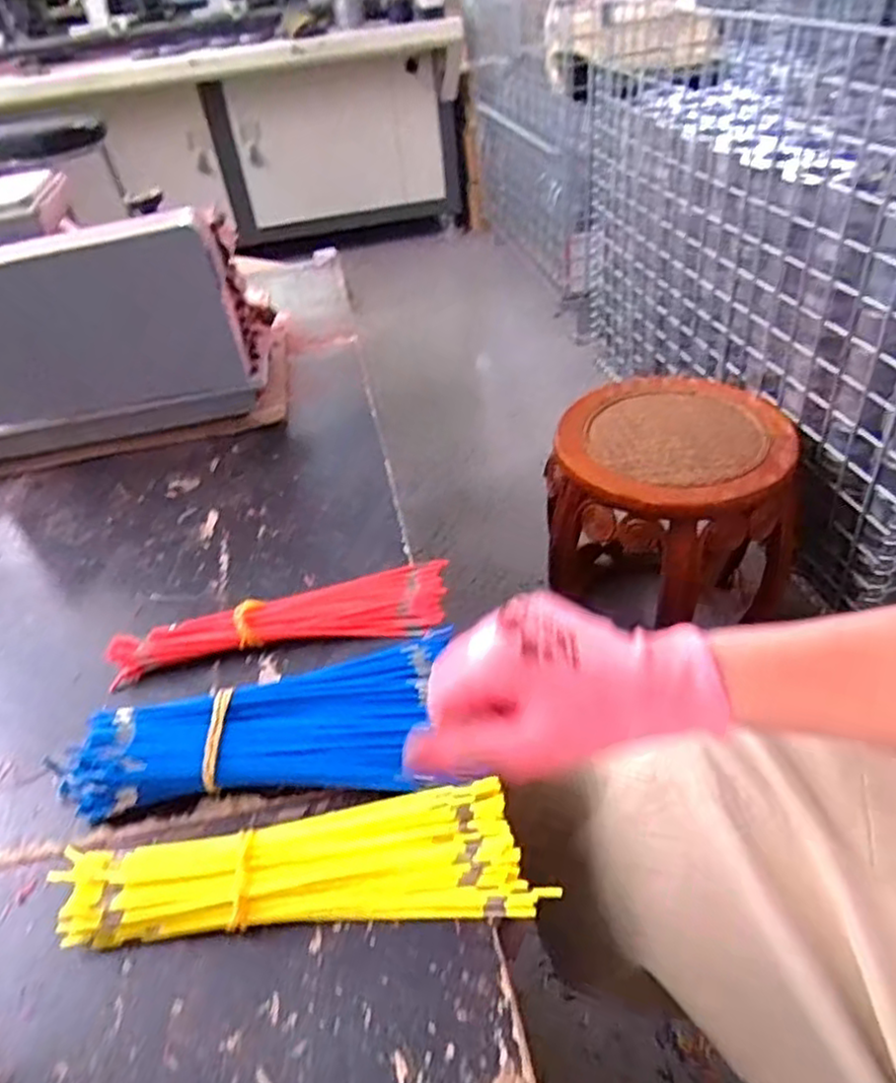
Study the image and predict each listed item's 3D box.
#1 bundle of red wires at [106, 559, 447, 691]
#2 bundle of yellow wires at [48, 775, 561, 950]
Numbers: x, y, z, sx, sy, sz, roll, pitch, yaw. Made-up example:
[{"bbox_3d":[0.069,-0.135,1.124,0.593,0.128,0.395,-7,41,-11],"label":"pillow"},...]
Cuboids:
[{"bbox_3d":[-0.122,0.058,0.525,0.243,0.016,0.062,-11,41,-5],"label":"bundle of red wires"},{"bbox_3d":[-0.081,0.175,0.383,0.247,0.023,0.062,-5,41,2],"label":"bundle of yellow wires"}]

